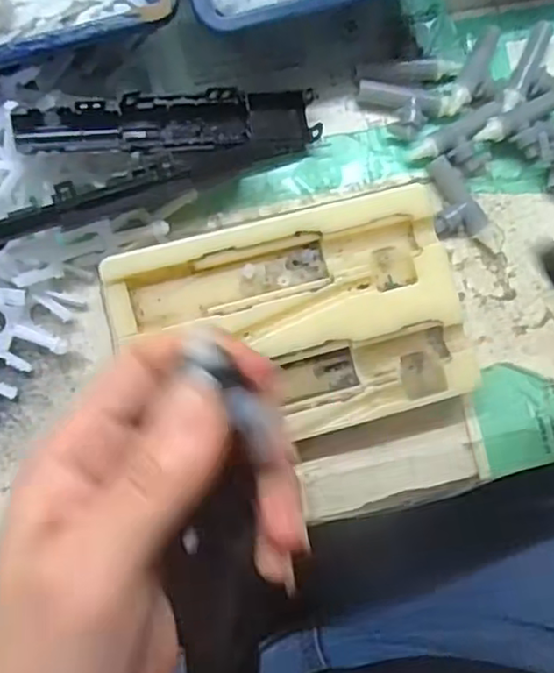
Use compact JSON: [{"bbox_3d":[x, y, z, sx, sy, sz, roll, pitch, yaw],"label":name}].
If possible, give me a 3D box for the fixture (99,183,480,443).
[{"bbox_3d":[0.007,-0.004,0.271,0.137,0.018,0.088,-14,87,-8],"label":"fixture"}]

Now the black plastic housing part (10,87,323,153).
[{"bbox_3d":[-0.039,-0.085,0.267,0.123,0.013,0.023,-11,86,-22],"label":"black plastic housing part"}]

